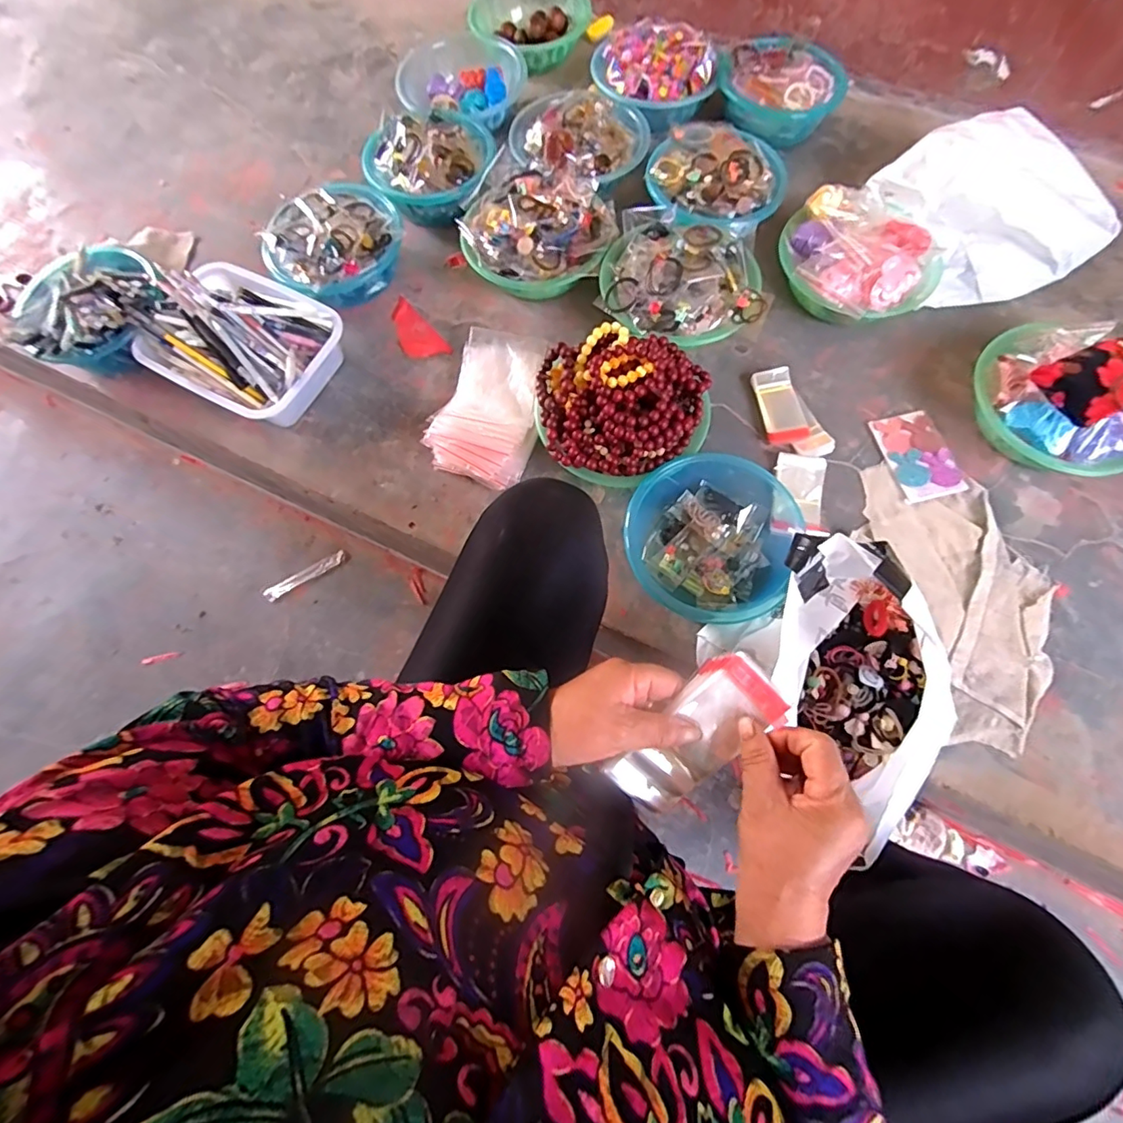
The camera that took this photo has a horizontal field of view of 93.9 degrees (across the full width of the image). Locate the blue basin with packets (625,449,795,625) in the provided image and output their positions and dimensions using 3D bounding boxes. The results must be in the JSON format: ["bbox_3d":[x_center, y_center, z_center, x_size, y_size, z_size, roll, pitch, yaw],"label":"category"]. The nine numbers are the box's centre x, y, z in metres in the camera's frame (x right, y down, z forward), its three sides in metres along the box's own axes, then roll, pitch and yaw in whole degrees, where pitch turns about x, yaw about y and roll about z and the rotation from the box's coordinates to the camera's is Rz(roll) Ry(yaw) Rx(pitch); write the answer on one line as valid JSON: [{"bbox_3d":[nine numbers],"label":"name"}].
[{"bbox_3d":[0.199,-0.034,0.704,0.216,0.082,0.225,0,72,1],"label":"blue basin with packets"}]

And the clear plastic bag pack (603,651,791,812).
[{"bbox_3d":[0.093,0.121,0.361,0.056,0.015,0.127,42,103,13],"label":"clear plastic bag pack"}]

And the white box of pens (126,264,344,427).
[{"bbox_3d":[-0.494,-0.341,0.813,0.295,0.120,0.219,29,74,11],"label":"white box of pens"}]

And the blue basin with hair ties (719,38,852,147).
[{"bbox_3d":[0.392,-0.861,0.969,0.212,0.081,0.194,0,72,1],"label":"blue basin with hair ties"}]

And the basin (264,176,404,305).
[{"bbox_3d":[-0.372,-0.519,0.871,0.208,0.108,0.207,0,71,1],"label":"basin"}]

